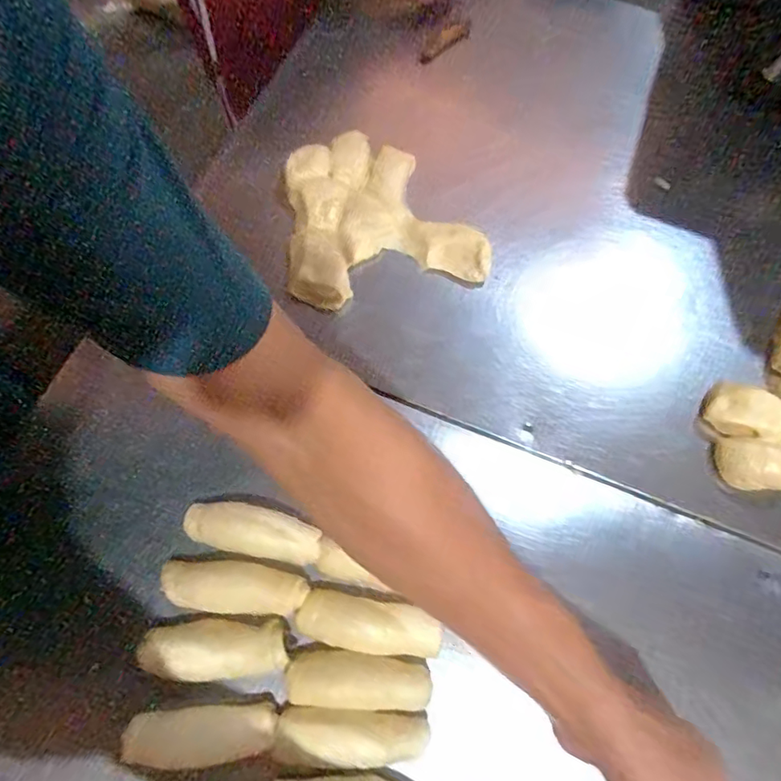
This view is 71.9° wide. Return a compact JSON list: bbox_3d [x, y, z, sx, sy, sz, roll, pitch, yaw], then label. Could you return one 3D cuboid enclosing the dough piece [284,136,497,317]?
[{"bbox_3d":[-0.017,-0.176,0.542,0.186,0.031,0.181,-14,71,-7],"label":"dough piece"}]

